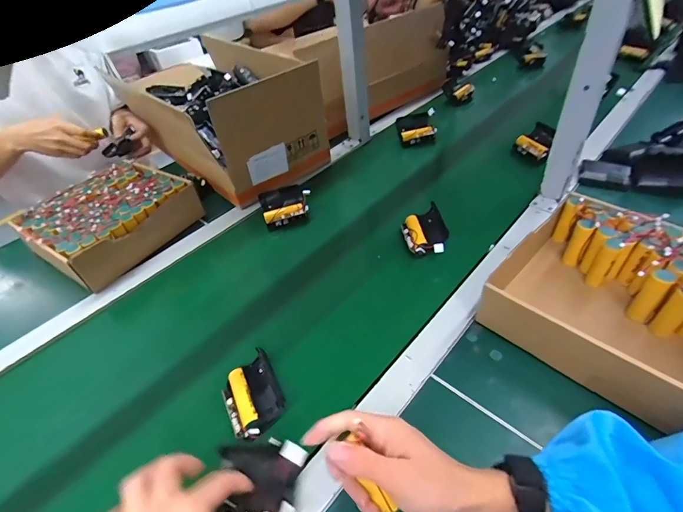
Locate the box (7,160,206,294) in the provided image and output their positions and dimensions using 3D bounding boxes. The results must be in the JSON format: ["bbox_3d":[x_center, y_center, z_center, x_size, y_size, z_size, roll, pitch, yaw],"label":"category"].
[{"bbox_3d":[-0.417,-0.075,0.678,0.229,0.066,0.235,24,50,27],"label":"box"}]

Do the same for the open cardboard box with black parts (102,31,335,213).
[{"bbox_3d":[-0.271,-0.305,0.810,0.419,0.201,0.265,32,54,32],"label":"open cardboard box with black parts"}]

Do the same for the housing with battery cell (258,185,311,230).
[{"bbox_3d":[-0.102,-0.089,0.691,0.097,0.037,0.065,-16,44,-12],"label":"housing with battery cell"}]

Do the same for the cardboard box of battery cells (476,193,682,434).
[{"bbox_3d":[0.332,0.052,0.438,0.227,0.093,0.238,-35,51,-29],"label":"cardboard box of battery cells"}]

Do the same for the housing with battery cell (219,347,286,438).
[{"bbox_3d":[-0.100,0.155,0.416,0.061,0.024,0.083,-22,46,-18],"label":"housing with battery cell"}]

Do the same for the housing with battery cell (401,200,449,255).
[{"bbox_3d":[0.132,-0.038,0.583,0.065,0.026,0.098,-36,27,26],"label":"housing with battery cell"}]

